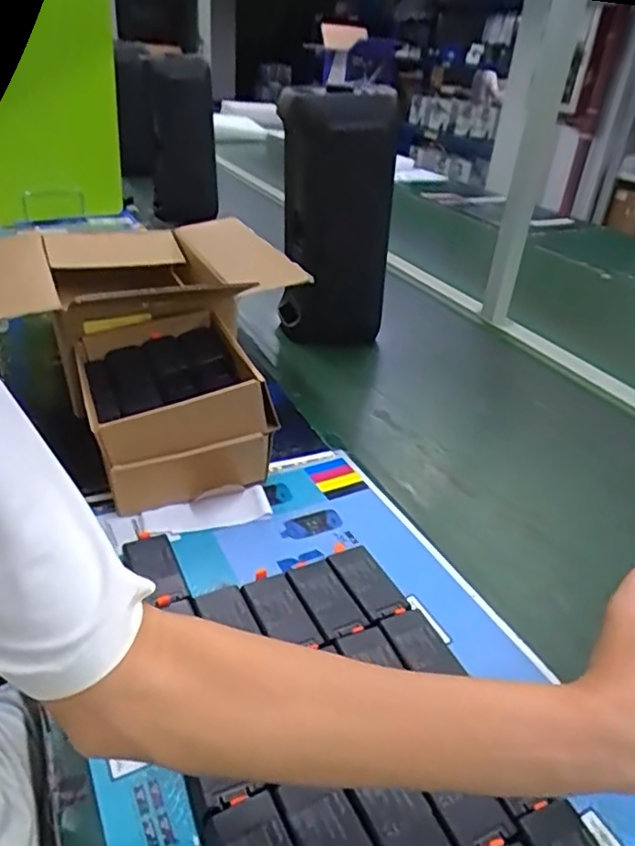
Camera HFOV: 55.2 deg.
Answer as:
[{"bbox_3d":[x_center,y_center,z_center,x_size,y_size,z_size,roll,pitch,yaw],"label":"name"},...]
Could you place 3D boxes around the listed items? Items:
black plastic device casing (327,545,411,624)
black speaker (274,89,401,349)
[{"bbox_3d":[0.047,0.161,0.585,0.045,0.026,0.087,-14,37,-26],"label":"black plastic device casing"},{"bbox_3d":[0.028,-0.332,1.011,0.189,0.392,0.137,5,33,1],"label":"black speaker"}]

